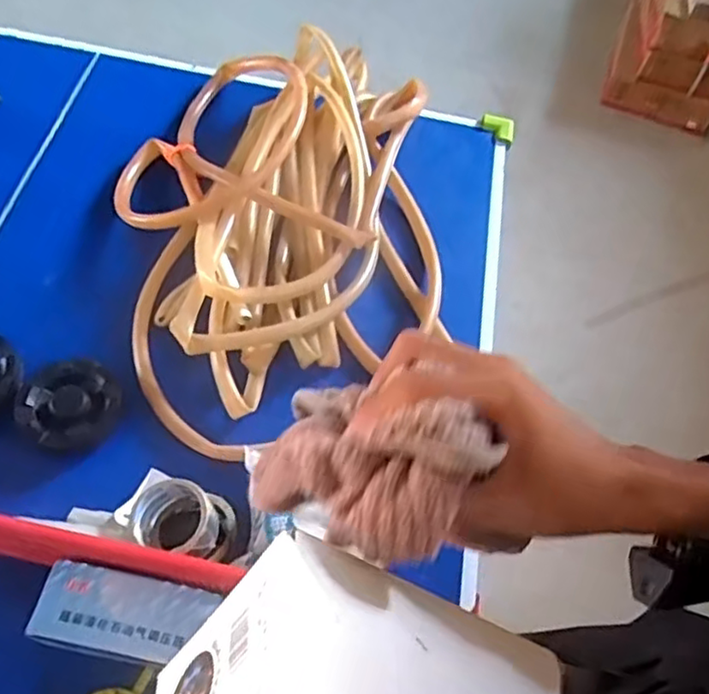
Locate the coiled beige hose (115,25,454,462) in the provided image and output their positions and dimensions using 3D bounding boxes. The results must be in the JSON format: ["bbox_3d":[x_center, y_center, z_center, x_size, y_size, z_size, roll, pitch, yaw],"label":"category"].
[{"bbox_3d":[-0.104,-0.203,0.990,0.475,0.121,0.724,0,58,-8],"label":"coiled beige hose"}]

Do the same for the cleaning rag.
[{"bbox_3d":[0.010,0.054,0.320,0.088,0.044,0.079,28,61,13],"label":"cleaning rag"}]

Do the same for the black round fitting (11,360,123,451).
[{"bbox_3d":[-0.356,0.072,0.839,0.116,0.032,0.111,3,57,-5],"label":"black round fitting"}]

